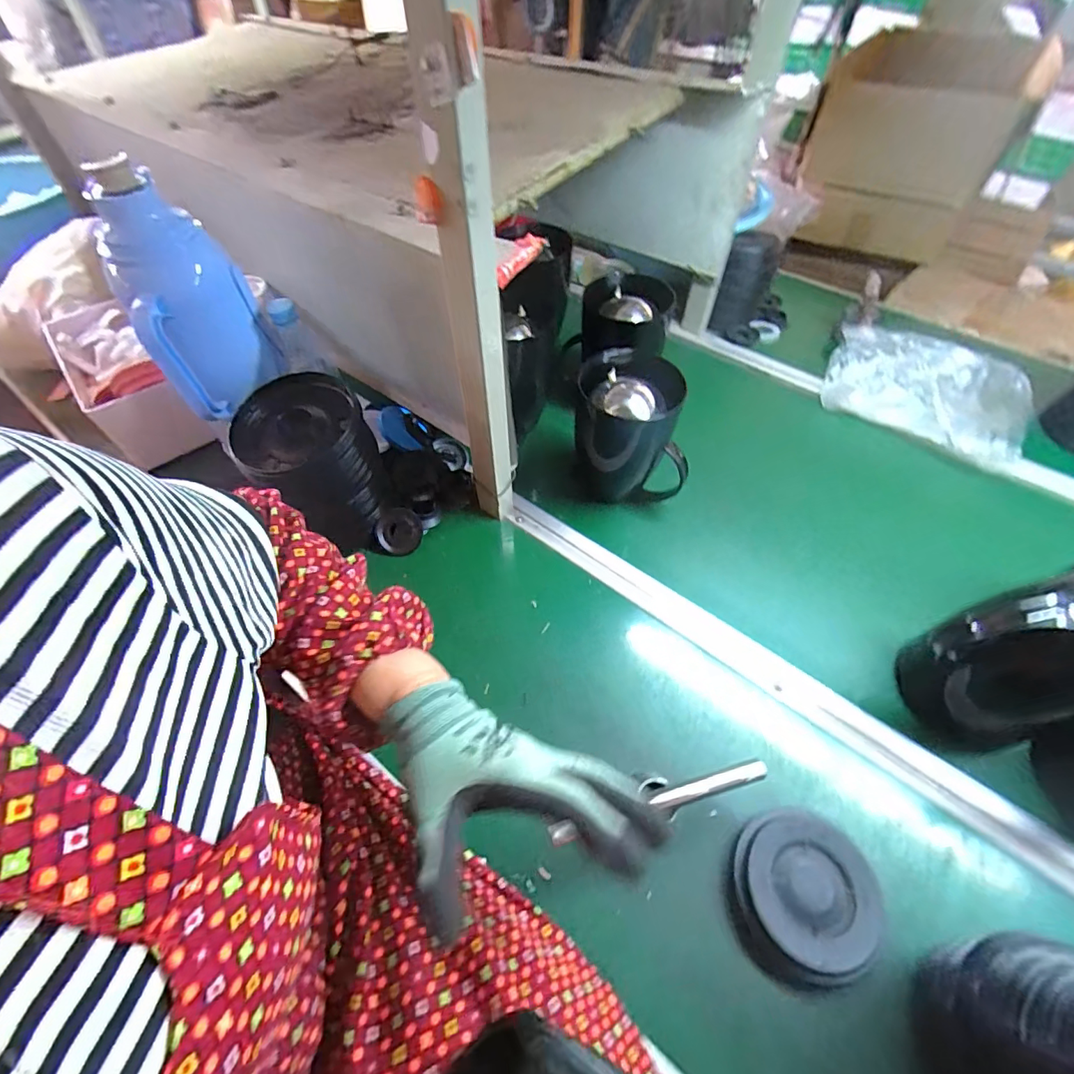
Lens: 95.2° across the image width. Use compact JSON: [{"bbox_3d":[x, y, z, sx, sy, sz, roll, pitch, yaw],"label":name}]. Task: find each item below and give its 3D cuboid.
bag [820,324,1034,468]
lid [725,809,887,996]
[{"bbox_3d":[0.629,-0.244,0.803,0.286,0.070,0.223,28,58,19],"label":"bag"},{"bbox_3d":[0.231,0.315,0.432,0.126,0.026,0.119,0,53,0],"label":"lid"}]

